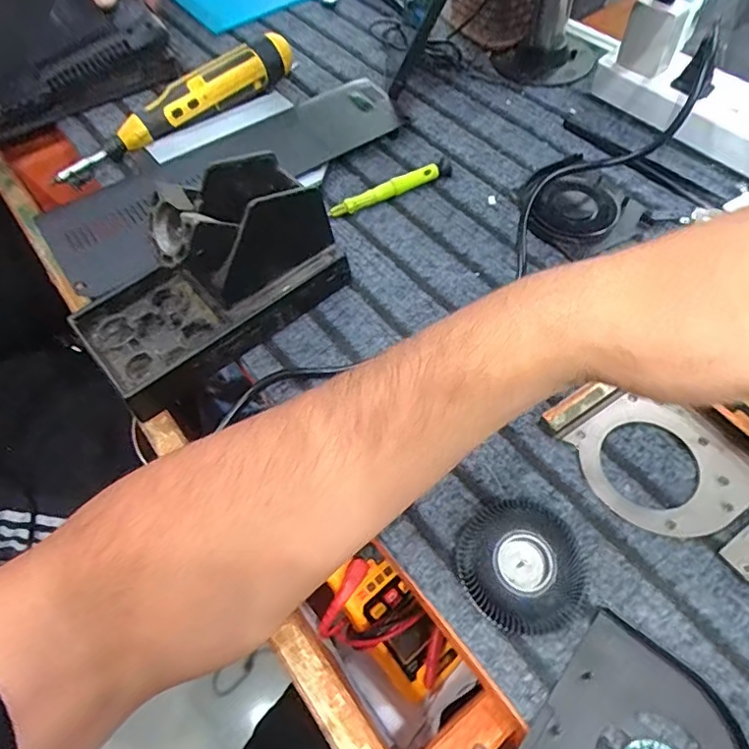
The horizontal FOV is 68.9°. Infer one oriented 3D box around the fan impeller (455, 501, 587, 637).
[{"bbox_3d":[0.071,0.089,0.261,0.059,0.011,0.059,-1,57,1],"label":"fan impeller"}]

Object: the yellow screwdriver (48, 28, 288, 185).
[{"bbox_3d":[-0.159,-0.218,0.449,0.214,0.047,0.034,-32,61,-17],"label":"yellow screwdriver"}]

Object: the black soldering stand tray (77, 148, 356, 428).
[{"bbox_3d":[-0.102,-0.062,0.323,0.158,0.082,0.083,-36,63,-19],"label":"black soldering stand tray"}]

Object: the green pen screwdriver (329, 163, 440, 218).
[{"bbox_3d":[0.008,-0.136,0.406,0.088,0.014,0.010,-24,59,-13],"label":"green pen screwdriver"}]

